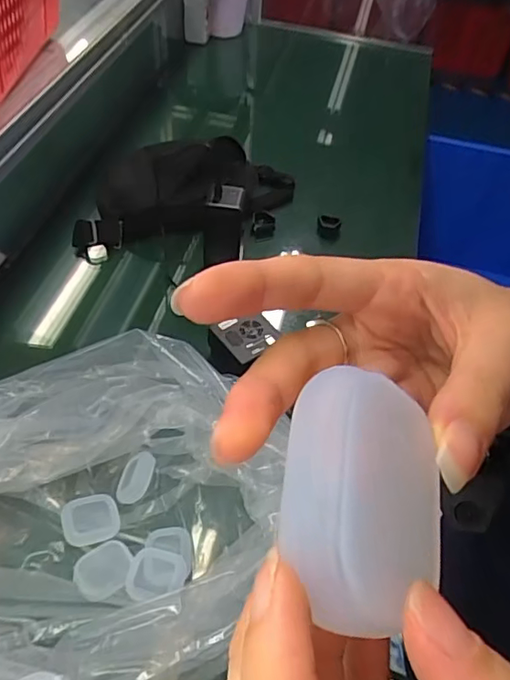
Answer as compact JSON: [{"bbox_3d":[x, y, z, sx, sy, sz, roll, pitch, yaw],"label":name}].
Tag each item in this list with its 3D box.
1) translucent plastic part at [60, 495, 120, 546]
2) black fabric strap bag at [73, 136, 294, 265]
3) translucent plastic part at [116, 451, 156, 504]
[{"bbox_3d":[-0.169,0.186,0.549,0.055,0.016,0.045,-3,52,-31],"label":"translucent plastic part"},{"bbox_3d":[-0.110,-0.234,0.903,0.361,0.098,0.225,-3,52,-8],"label":"black fabric strap bag"},{"bbox_3d":[-0.131,0.150,0.581,0.030,0.019,0.053,16,52,7],"label":"translucent plastic part"}]

